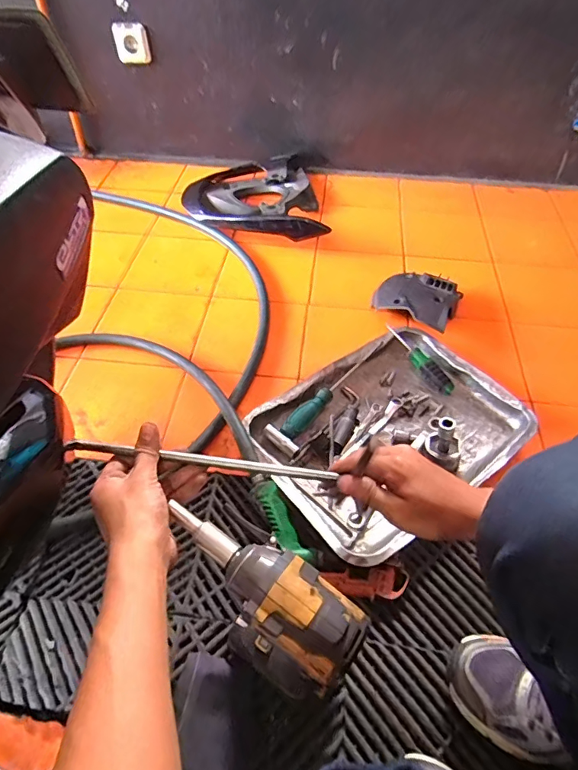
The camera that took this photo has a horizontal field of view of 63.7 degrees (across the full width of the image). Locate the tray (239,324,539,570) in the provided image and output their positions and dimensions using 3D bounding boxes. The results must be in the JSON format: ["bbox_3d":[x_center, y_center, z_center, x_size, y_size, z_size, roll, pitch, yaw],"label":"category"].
[{"bbox_3d":[0.147,0.076,0.732,0.404,0.048,0.304,-31,57,-25],"label":"tray"}]

